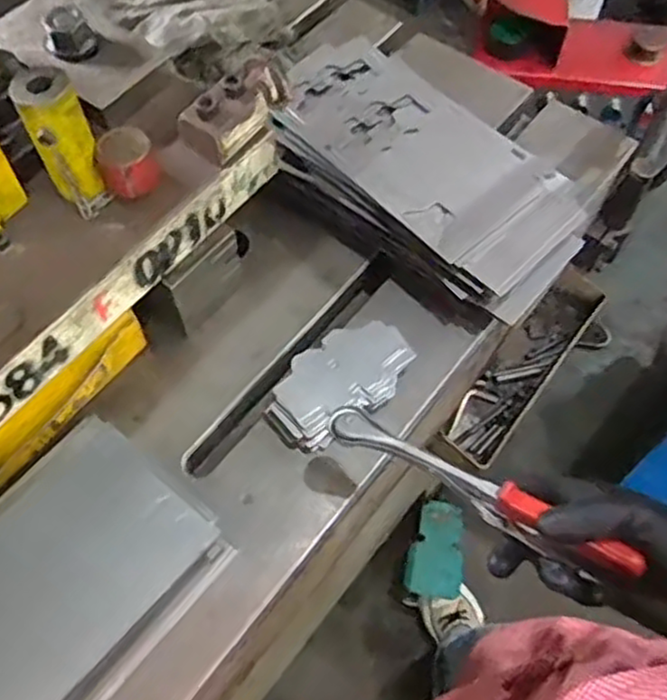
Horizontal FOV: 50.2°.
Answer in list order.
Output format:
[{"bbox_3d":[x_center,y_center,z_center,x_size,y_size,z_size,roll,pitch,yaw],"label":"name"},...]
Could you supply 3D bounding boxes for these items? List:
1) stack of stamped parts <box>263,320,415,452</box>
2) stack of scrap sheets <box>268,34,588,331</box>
[{"bbox_3d":[0.005,0.030,0.596,0.130,0.044,0.074,-35,66,-17],"label":"stack of stamped parts"},{"bbox_3d":[0.078,-0.173,0.672,0.326,0.048,0.164,37,68,20],"label":"stack of scrap sheets"}]

